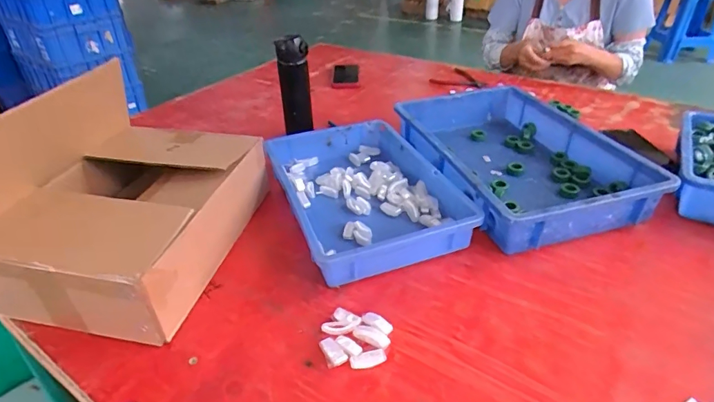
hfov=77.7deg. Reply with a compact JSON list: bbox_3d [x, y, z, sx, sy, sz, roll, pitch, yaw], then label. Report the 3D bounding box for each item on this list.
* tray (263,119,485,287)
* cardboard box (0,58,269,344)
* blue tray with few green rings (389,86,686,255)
[{"bbox_3d":[0.008,-0.018,0.738,0.252,0.065,0.361,-14,35,-17],"label":"tray"},{"bbox_3d":[-0.333,-0.022,0.620,0.293,0.228,0.343,4,34,10],"label":"cardboard box"},{"bbox_3d":[0.277,-0.083,0.814,0.299,0.079,0.441,-11,35,-13],"label":"blue tray with few green rings"}]

